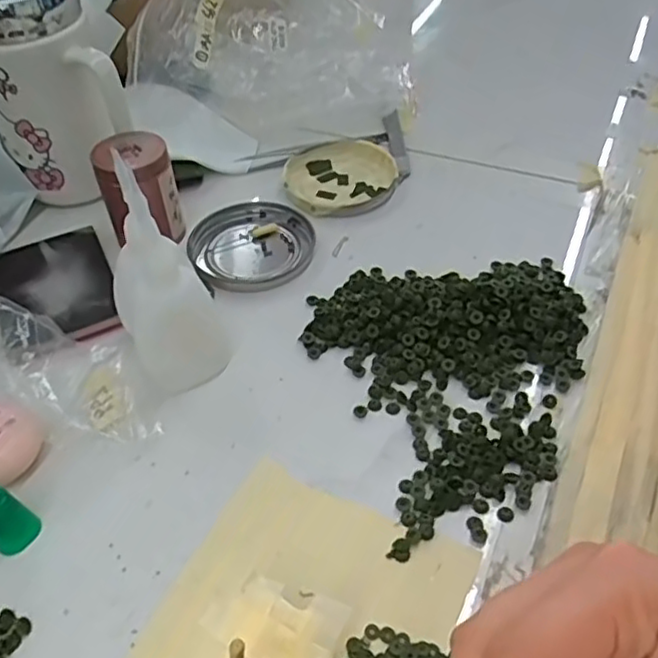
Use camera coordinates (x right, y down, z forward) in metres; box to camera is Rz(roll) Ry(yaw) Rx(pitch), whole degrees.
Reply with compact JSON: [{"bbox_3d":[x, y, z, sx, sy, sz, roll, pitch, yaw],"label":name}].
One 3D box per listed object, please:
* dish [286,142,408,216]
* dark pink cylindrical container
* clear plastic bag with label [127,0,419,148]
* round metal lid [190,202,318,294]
[{"bbox_3d":[0.008,-0.110,0.474,0.077,0.009,0.084,-1,47,1],"label":"dish"},{"bbox_3d":[-0.120,-0.089,0.421,0.044,0.061,0.052,-15,48,-12],"label":"dark pink cylindrical container"},{"bbox_3d":[-0.040,-0.220,0.523,0.214,0.092,0.119,2,47,4],"label":"clear plastic bag with label"},{"bbox_3d":[-0.049,-0.056,0.429,0.076,0.011,0.084,8,47,10],"label":"round metal lid"}]

